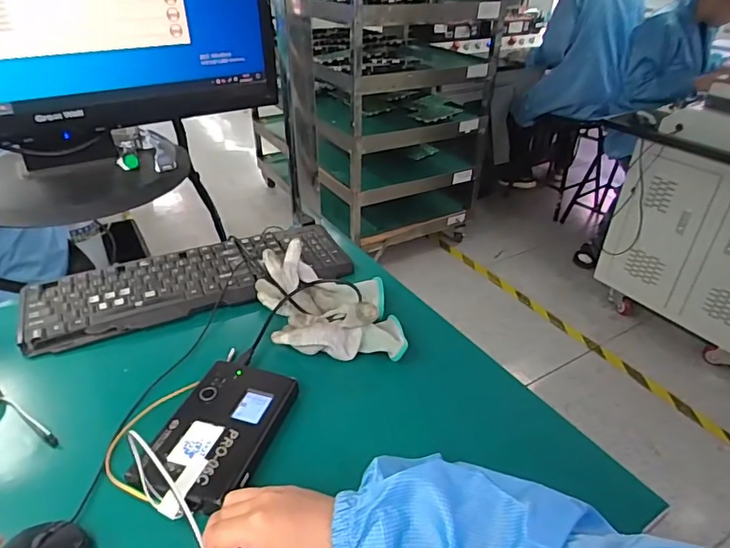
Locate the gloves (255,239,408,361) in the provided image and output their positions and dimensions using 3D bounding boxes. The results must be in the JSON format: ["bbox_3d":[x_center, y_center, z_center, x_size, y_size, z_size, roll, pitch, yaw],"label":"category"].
[{"bbox_3d":[-0.051,0.033,0.635,0.164,0.055,0.201,-6,34,-12],"label":"gloves"}]

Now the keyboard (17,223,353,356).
[{"bbox_3d":[-0.239,0.007,0.701,0.428,0.026,0.144,-15,37,-23],"label":"keyboard"}]

